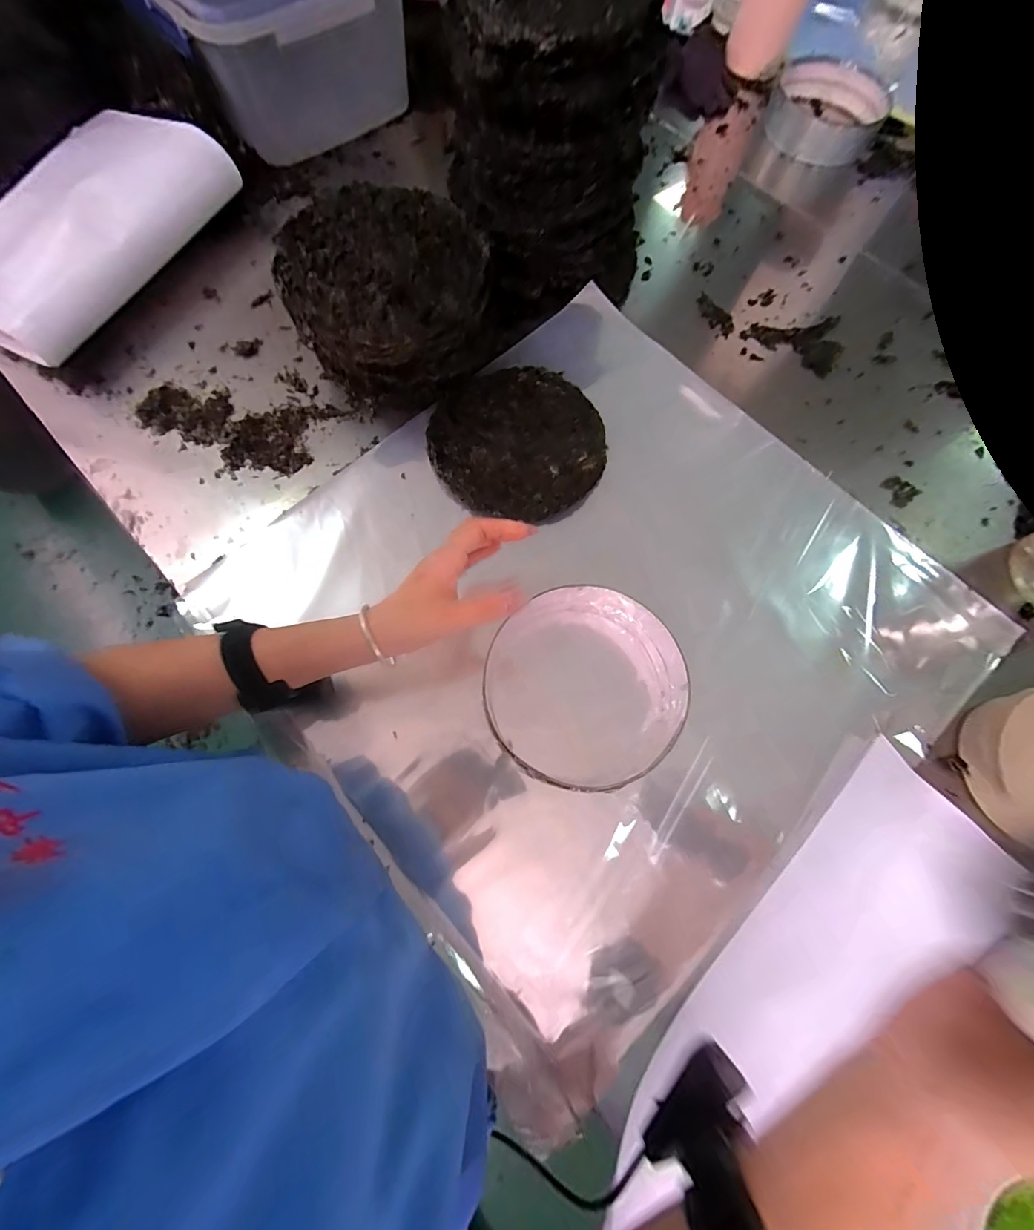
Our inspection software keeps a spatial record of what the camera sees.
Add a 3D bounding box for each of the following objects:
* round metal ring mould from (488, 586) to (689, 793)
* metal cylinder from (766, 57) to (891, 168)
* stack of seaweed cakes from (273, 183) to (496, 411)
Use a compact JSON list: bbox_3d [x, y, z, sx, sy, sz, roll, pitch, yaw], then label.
[{"bbox_3d":[0.065,0.069,0.424,0.164,0.093,0.173,1,73,-2],"label":"round metal ring mould"},{"bbox_3d":[0.498,-0.810,0.724,0.176,0.045,0.164,25,74,5],"label":"metal cylinder"},{"bbox_3d":[-0.127,-0.333,0.491,0.198,0.118,0.191,-40,78,-13],"label":"stack of seaweed cakes"}]

